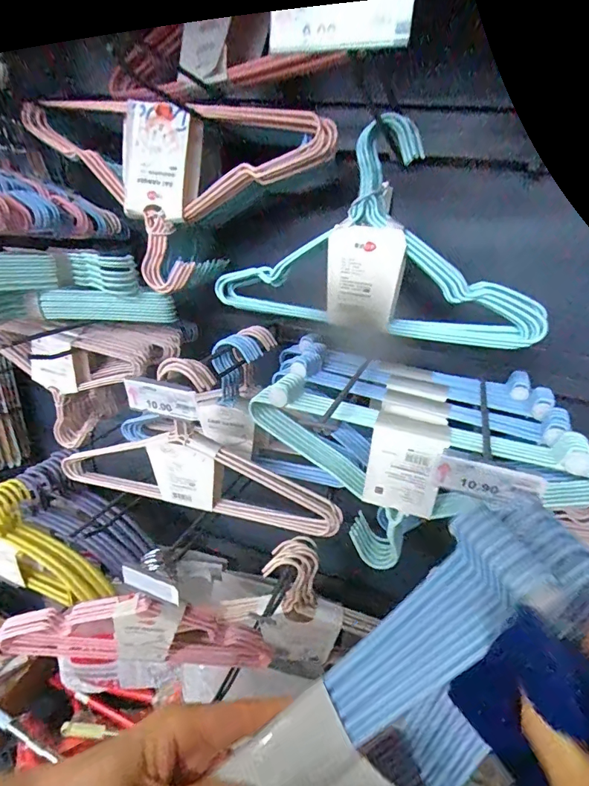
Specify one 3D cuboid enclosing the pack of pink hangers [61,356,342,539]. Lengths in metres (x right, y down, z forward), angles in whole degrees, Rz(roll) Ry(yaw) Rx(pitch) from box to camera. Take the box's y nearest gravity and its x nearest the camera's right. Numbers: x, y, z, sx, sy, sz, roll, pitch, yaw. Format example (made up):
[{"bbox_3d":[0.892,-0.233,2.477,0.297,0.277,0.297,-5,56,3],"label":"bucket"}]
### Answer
[{"bbox_3d":[-0.128,0.063,0.551,0.390,0.214,0.032,11,25,12],"label":"pack of pink hangers"}]

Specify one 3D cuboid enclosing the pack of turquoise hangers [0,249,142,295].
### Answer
[{"bbox_3d":[-0.378,-0.177,0.618,0.275,0.055,0.121,-7,27,-26],"label":"pack of turquoise hangers"}]

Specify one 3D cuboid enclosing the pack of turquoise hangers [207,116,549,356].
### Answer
[{"bbox_3d":[0.091,-0.185,0.522,0.424,0.221,0.036,16,26,21],"label":"pack of turquoise hangers"}]

